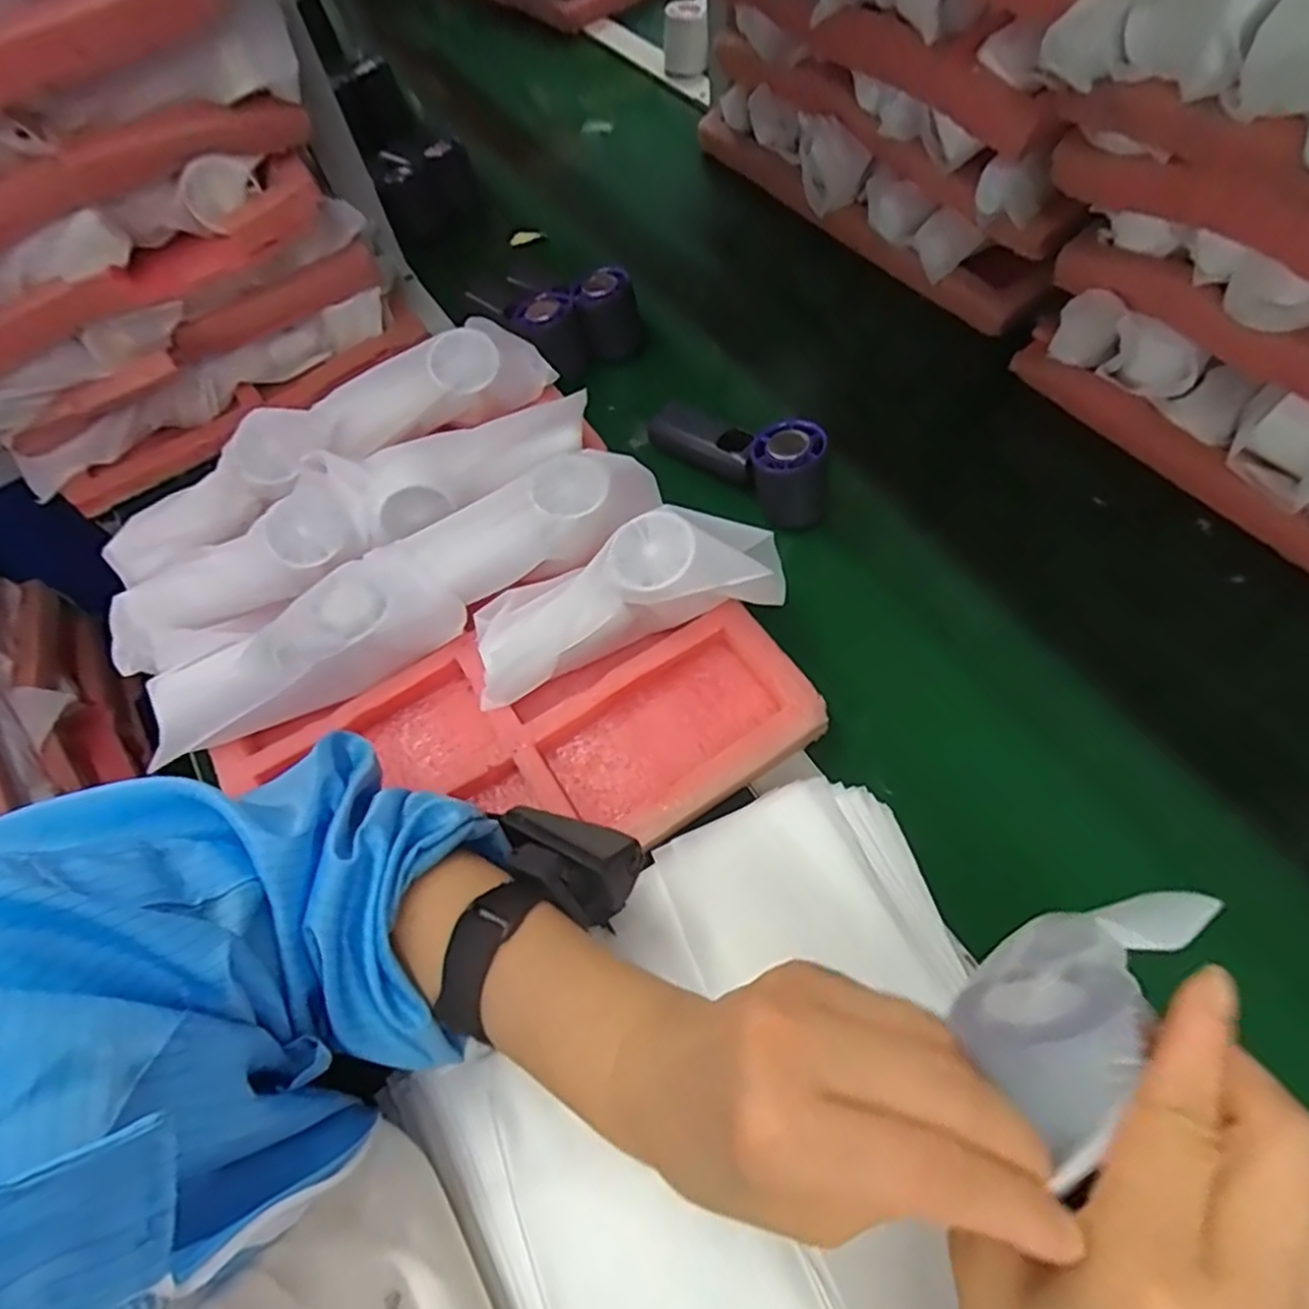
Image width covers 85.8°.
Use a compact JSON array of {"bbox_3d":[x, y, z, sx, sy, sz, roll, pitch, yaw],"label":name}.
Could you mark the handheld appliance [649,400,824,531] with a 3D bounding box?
[{"bbox_3d":[0.069,-0.156,0.531,0.144,0.056,0.047,38,71,23],"label":"handheld appliance"}]

